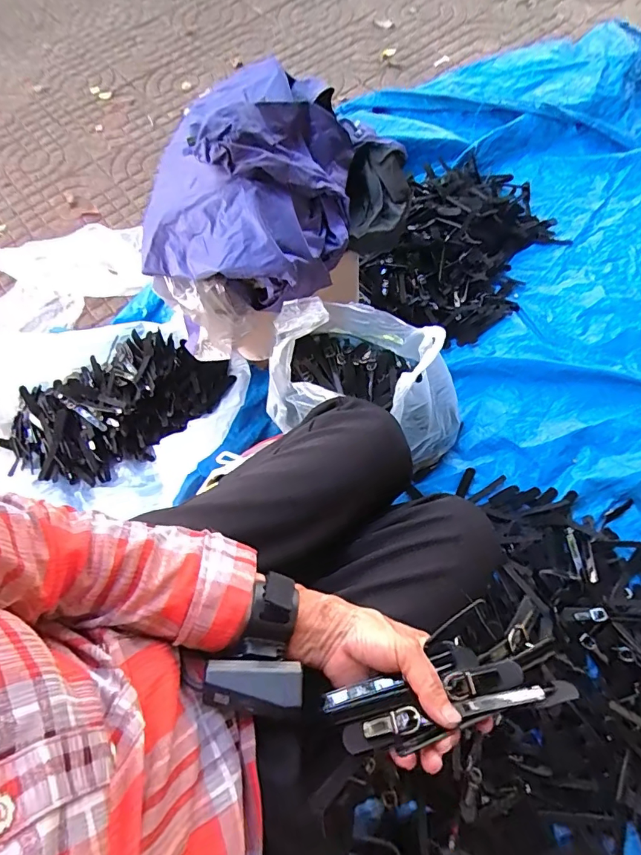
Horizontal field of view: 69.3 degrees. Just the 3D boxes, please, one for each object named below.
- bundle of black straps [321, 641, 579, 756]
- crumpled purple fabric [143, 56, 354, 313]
[{"bbox_3d":[0.093,0.193,0.343,0.178,0.026,0.055,-13,65,0],"label":"bundle of black straps"},{"bbox_3d":[-0.099,-0.361,0.673,0.282,0.167,0.345,3,67,3],"label":"crumpled purple fabric"}]

